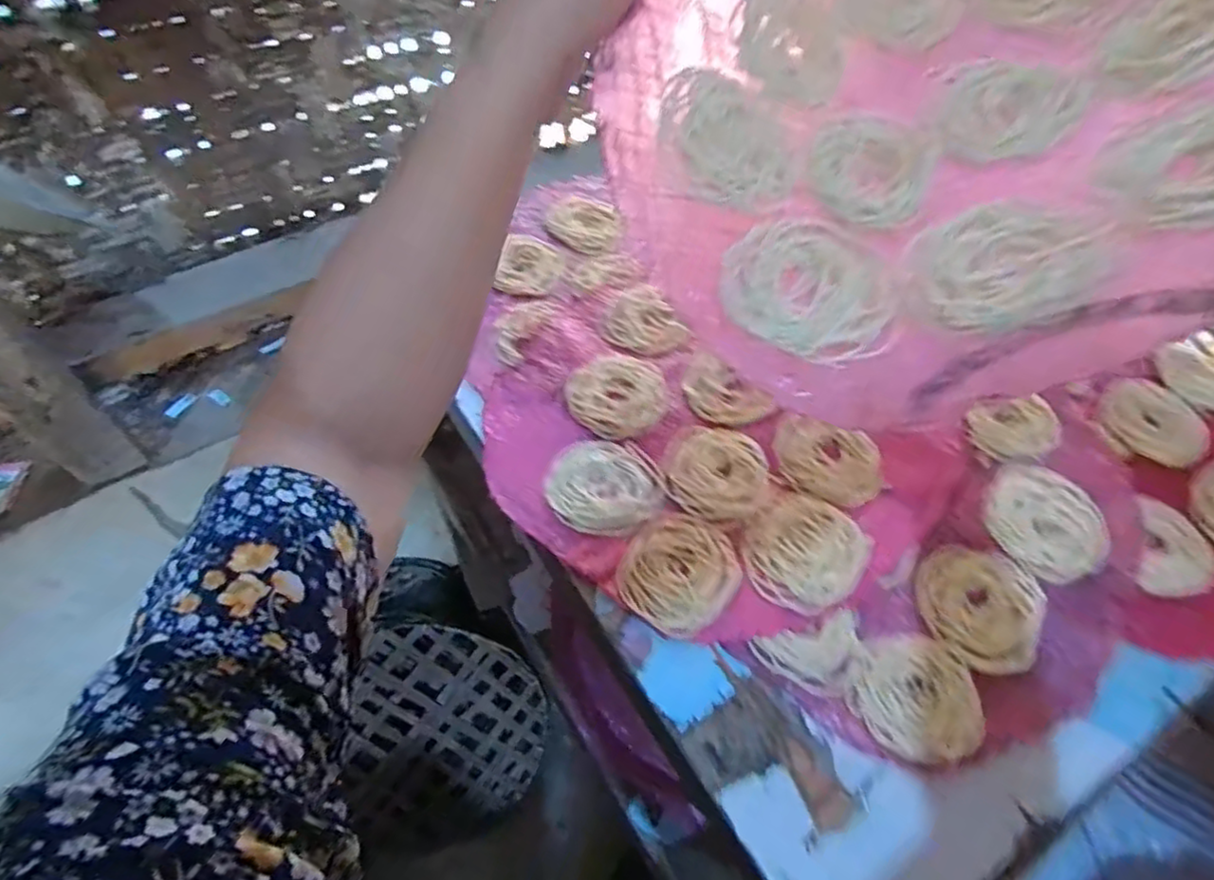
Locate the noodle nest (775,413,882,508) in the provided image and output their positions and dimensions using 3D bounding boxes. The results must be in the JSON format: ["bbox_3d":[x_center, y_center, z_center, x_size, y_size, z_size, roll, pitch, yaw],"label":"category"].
[{"bbox_3d":[0.157,0.014,0.484,0.072,0.019,0.064,15,62,9],"label":"noodle nest"}]

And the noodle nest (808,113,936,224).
[{"bbox_3d":[0.133,-0.138,0.345,0.057,0.011,0.066,24,64,13],"label":"noodle nest"}]

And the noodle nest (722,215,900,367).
[{"bbox_3d":[0.097,-0.072,0.322,0.079,0.015,0.069,25,64,14],"label":"noodle nest"}]

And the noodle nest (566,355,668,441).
[{"bbox_3d":[0.010,-0.035,0.513,0.073,0.013,0.077,0,61,0],"label":"noodle nest"}]

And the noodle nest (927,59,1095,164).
[{"bbox_3d":[0.204,-0.168,0.344,0.065,0.009,0.071,-2,63,20],"label":"noodle nest"}]

